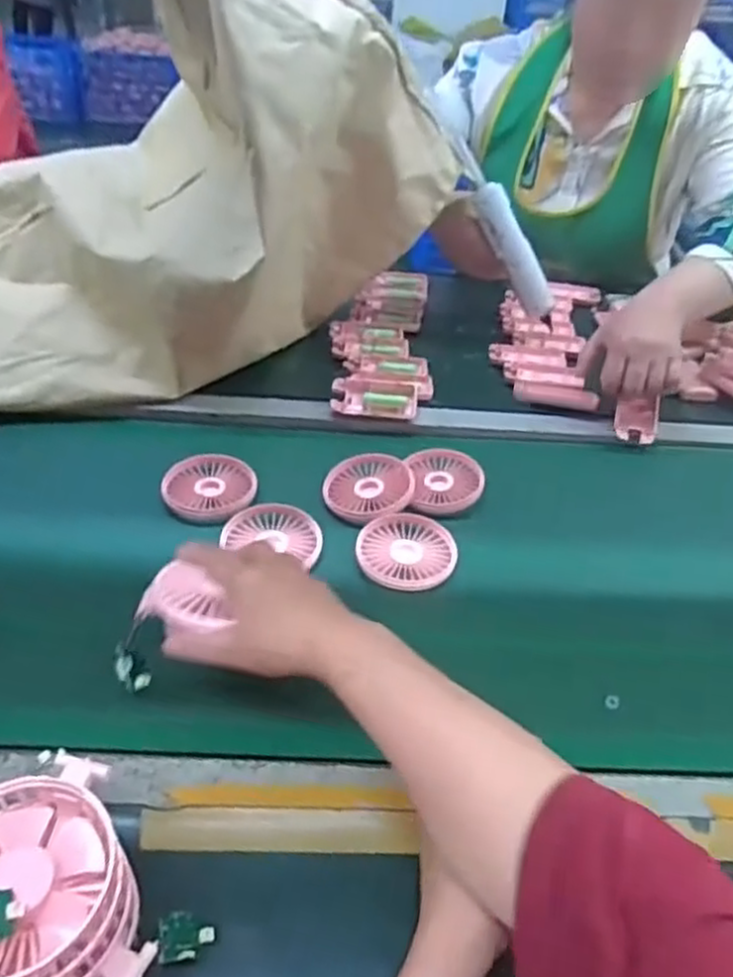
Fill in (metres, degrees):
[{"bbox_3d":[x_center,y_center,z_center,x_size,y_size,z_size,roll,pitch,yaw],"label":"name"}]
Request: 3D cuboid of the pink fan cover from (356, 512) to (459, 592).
[{"bbox_3d":[0.037,0.053,0.658,0.087,0.005,0.089,8,40,5],"label":"pink fan cover"}]

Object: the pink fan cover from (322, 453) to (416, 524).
[{"bbox_3d":[0.004,-0.004,0.728,0.087,0.014,0.077,6,58,9],"label":"pink fan cover"}]

